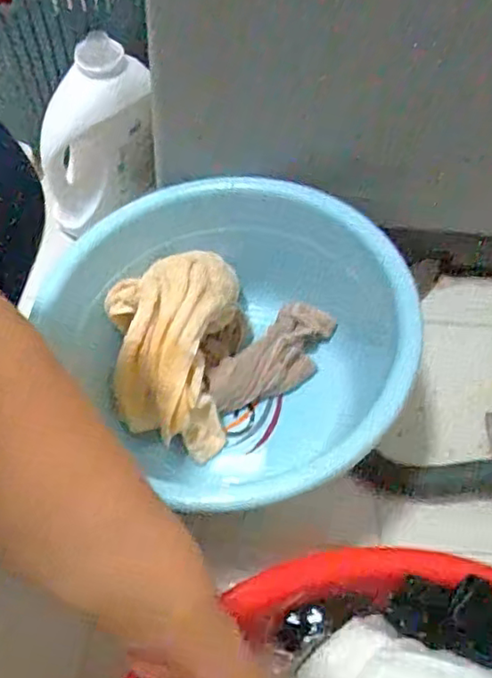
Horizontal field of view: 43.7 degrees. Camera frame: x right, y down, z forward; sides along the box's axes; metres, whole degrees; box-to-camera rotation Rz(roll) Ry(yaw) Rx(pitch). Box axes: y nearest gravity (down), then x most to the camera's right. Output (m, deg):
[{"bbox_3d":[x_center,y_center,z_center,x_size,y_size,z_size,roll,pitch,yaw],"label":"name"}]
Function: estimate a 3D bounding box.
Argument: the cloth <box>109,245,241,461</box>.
[{"bbox_3d":[-0.084,0.010,0.698,0.143,0.110,0.215,1,57,-3],"label":"cloth"}]

